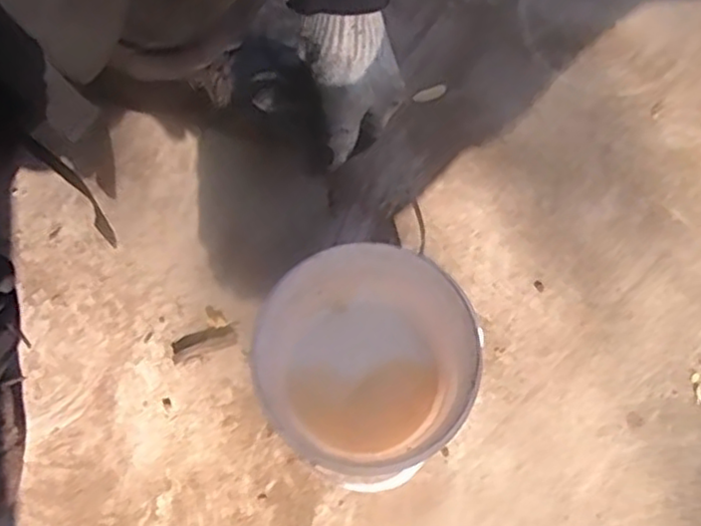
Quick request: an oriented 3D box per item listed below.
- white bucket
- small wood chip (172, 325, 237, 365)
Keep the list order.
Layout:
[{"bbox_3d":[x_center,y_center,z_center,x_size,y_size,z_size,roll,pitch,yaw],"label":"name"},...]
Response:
[{"bbox_3d":[0.010,0.081,0.549,0.153,0.149,0.158,0,75,-1],"label":"white bucket"},{"bbox_3d":[-0.132,0.071,0.624,0.057,0.006,0.020,-20,76,-6],"label":"small wood chip"}]

